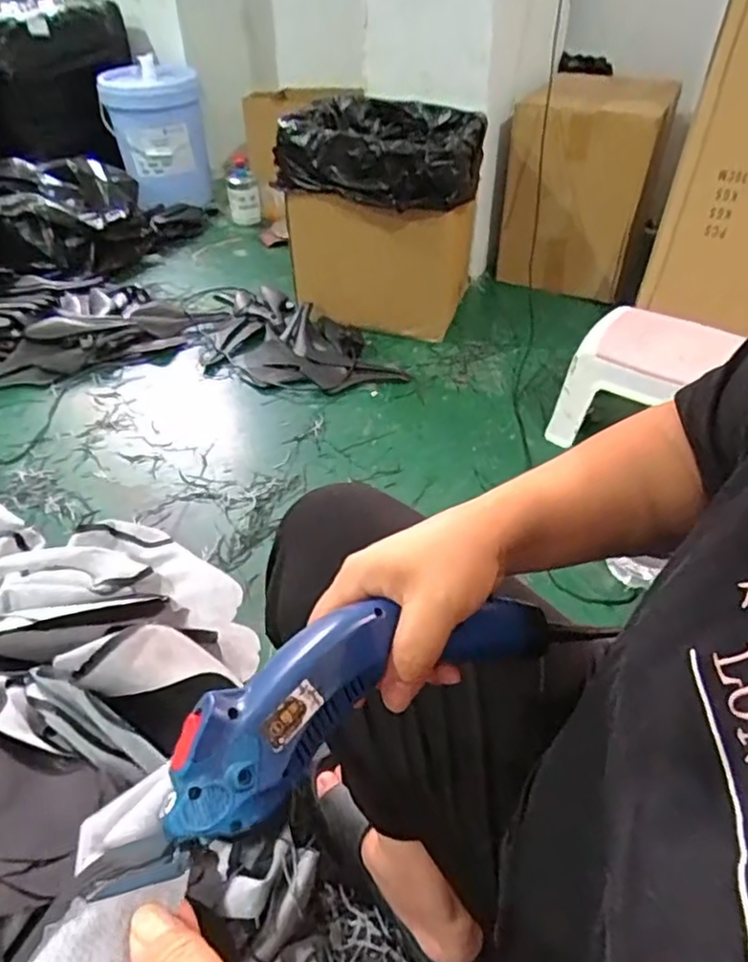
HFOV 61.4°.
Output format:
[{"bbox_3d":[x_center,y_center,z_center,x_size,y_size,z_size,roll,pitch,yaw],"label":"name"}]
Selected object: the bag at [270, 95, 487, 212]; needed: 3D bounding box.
[{"bbox_3d":[0.043,-0.776,1.446,0.421,0.119,0.466,11,44,13],"label":"bag"}]

